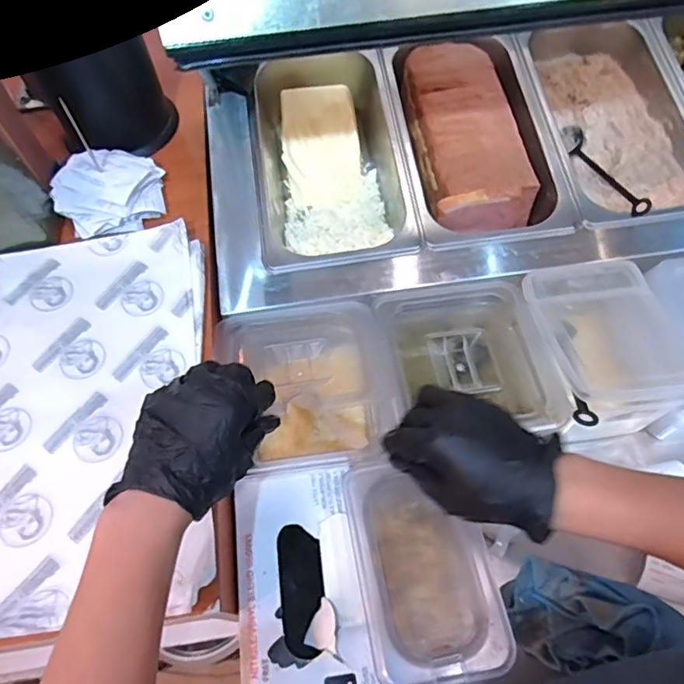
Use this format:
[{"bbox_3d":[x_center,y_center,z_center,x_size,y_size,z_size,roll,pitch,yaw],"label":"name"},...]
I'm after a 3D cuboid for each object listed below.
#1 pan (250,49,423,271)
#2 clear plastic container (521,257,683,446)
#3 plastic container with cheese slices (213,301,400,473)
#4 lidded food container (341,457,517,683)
[{"bbox_3d":[-0.014,-0.207,0.651,0.175,0.089,0.293,-7,61,-1],"label":"pan"},{"bbox_3d":[0.258,0.011,0.556,0.131,0.098,0.164,-9,61,-3],"label":"clear plastic container"},{"bbox_3d":[-0.032,0.043,0.540,0.156,0.095,0.156,-12,61,-5],"label":"plastic container with cheese slices"},{"bbox_3d":[0.065,0.191,0.458,0.102,0.074,0.168,-10,61,-3],"label":"lidded food container"}]

